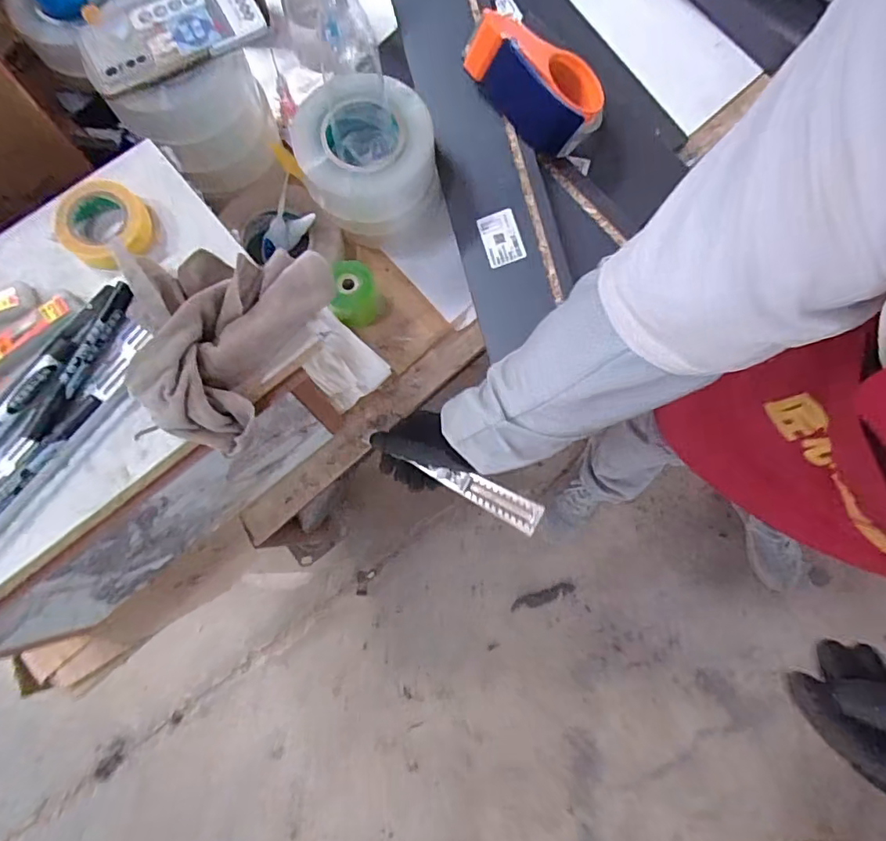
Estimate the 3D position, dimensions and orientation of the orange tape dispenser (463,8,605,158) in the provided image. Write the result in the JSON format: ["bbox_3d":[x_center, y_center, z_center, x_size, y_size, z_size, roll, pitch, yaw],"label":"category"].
[{"bbox_3d":[0.106,-0.377,0.595,0.159,0.068,0.091,45,62,-8],"label":"orange tape dispenser"}]

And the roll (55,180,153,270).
[{"bbox_3d":[-0.253,-0.146,0.405,0.058,0.026,0.063,0,79,-1],"label":"roll"}]

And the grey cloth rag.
[{"bbox_3d":[-0.165,-0.071,0.379,0.122,0.045,0.156,29,80,4],"label":"grey cloth rag"}]

